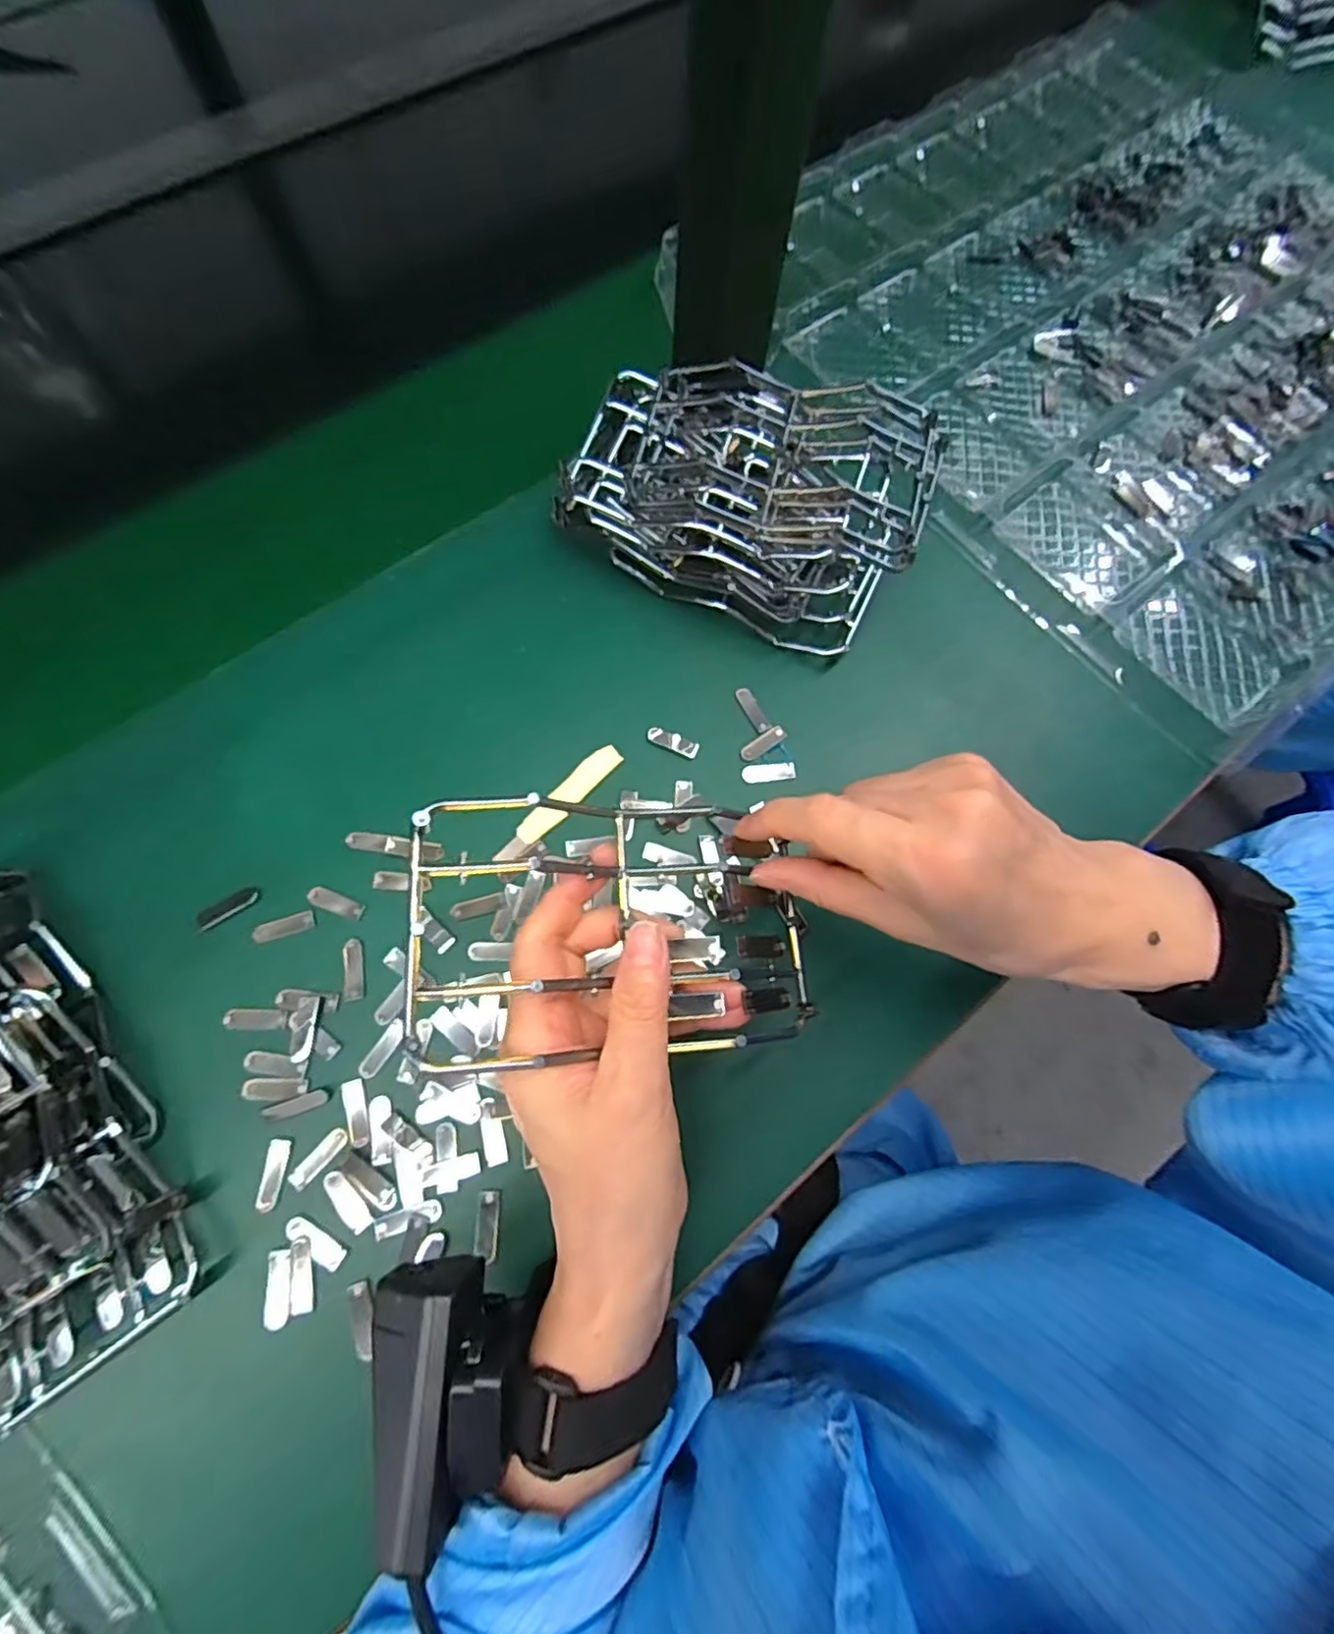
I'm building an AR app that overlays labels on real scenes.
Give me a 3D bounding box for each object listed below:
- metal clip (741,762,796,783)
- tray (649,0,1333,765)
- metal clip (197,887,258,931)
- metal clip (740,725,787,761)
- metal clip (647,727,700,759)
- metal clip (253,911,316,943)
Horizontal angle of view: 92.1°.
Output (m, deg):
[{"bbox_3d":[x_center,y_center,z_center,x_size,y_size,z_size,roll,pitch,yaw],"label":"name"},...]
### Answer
[{"bbox_3d":[0.055,-0.024,0.342,0.028,0.004,0.010,-7,73,-5],"label":"metal clip"},{"bbox_3d":[0.341,-0.358,0.452,0.518,0.027,0.485,-39,78,-13],"label":"tray"},{"bbox_3d":[-0.213,0.044,0.311,0.028,0.004,0.010,-37,78,-13],"label":"metal clip"},{"bbox_3d":[0.052,-0.040,0.347,0.029,0.004,0.010,-34,77,-12],"label":"metal clip"},{"bbox_3d":[0.003,-0.041,0.346,0.029,0.005,0.009,25,74,7],"label":"metal clip"},{"bbox_3d":[-0.184,0.053,0.309,0.026,0.005,0.009,-18,73,-6],"label":"metal clip"}]

